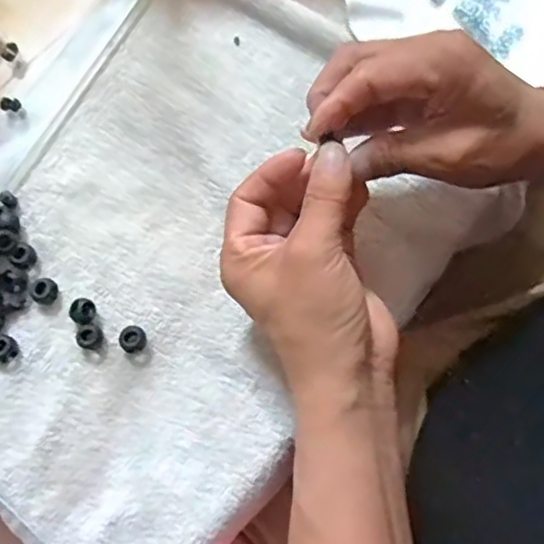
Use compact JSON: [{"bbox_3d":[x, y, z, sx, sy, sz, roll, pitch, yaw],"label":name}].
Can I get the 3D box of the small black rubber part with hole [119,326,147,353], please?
[{"bbox_3d":[-0.082,0.040,0.380,0.015,0.013,0.013,-40,75,-12],"label":"small black rubber part with hole"}]

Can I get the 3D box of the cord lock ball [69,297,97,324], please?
[{"bbox_3d":[-0.113,0.024,0.390,0.016,0.013,0.015,0,71,0],"label":"cord lock ball"}]

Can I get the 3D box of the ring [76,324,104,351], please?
[{"bbox_3d":[-0.107,0.039,0.381,0.012,0.012,0.014,42,76,13],"label":"ring"}]

